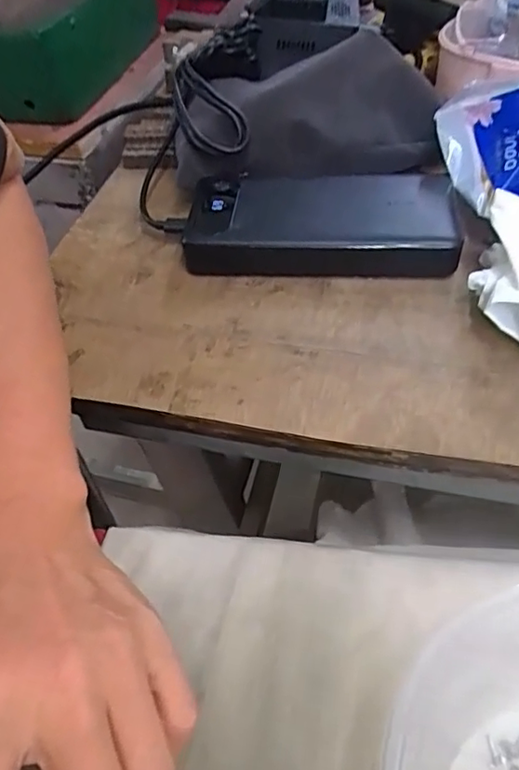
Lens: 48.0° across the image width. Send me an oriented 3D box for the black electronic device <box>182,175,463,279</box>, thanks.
[{"bbox_3d":[0.035,-0.093,0.347,0.153,0.032,0.064,1,50,6],"label":"black electronic device"}]

